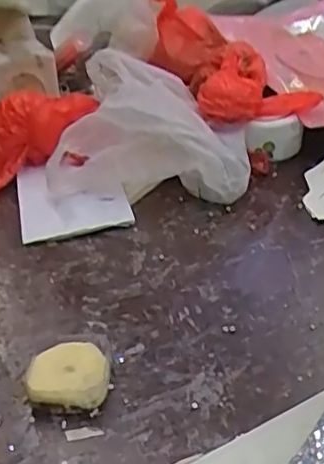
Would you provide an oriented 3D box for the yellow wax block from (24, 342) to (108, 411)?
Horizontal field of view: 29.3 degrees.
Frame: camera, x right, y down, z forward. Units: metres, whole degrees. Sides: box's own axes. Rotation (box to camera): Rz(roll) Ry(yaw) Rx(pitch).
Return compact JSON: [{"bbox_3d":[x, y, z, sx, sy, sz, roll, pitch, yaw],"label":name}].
[{"bbox_3d":[-0.075,0.117,0.503,0.060,0.027,0.057,-4,32,-1],"label":"yellow wax block"}]

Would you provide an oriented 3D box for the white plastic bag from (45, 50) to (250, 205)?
[{"bbox_3d":[-0.007,-0.142,0.805,0.228,0.111,0.245,2,33,8],"label":"white plastic bag"}]

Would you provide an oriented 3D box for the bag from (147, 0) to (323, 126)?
[{"bbox_3d":[0.083,-0.244,0.873,0.161,0.097,0.250,-12,33,-13],"label":"bag"}]

